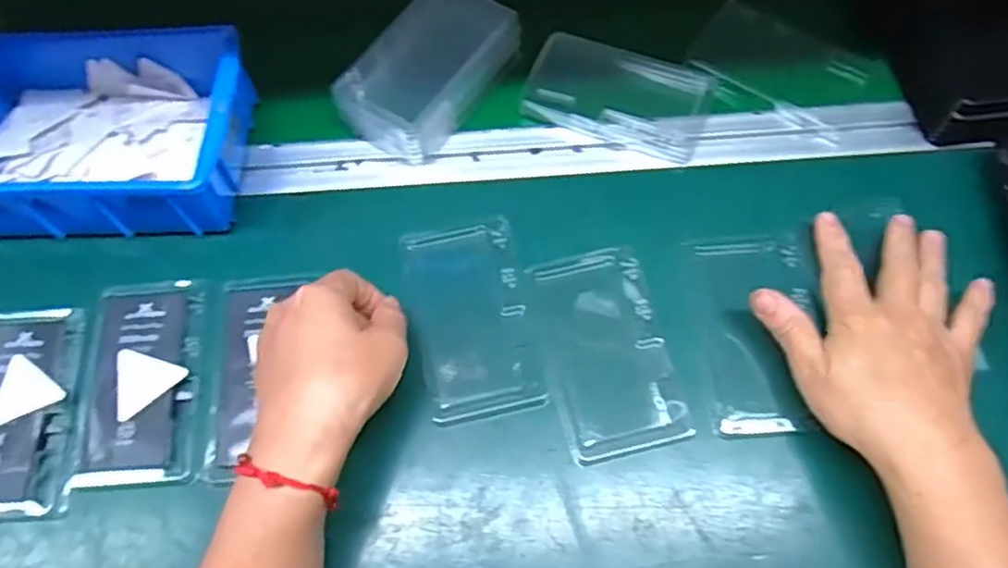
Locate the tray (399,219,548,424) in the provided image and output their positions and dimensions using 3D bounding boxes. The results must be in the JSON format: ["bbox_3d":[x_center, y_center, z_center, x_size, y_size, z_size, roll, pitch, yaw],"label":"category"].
[{"bbox_3d":[-0.021,0.019,0.442,0.072,0.010,0.128,-11,66,-3],"label":"tray"}]

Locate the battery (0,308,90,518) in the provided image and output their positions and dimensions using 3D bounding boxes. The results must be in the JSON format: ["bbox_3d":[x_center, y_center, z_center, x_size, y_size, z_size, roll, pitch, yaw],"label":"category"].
[{"bbox_3d":[-0.299,0.078,0.431,0.069,0.015,0.126,-2,66,1],"label":"battery"}]

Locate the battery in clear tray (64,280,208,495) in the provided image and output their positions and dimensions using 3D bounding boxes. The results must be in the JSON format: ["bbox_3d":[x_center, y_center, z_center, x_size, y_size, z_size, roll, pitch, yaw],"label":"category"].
[{"bbox_3d":[-0.225,0.058,0.434,0.072,0.008,0.127,-3,66,0],"label":"battery in clear tray"}]

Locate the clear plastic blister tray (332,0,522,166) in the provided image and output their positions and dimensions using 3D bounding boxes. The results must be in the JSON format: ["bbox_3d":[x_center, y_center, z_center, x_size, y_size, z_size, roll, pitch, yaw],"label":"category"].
[{"bbox_3d":[-0.053,-0.155,0.503,0.080,0.043,0.129,34,71,16],"label":"clear plastic blister tray"}]

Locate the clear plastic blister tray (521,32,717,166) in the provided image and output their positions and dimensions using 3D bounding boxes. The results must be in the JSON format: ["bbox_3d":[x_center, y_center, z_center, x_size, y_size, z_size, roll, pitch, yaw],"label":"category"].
[{"bbox_3d":[0.085,-0.143,0.512,0.131,0.014,0.079,18,67,10],"label":"clear plastic blister tray"}]

